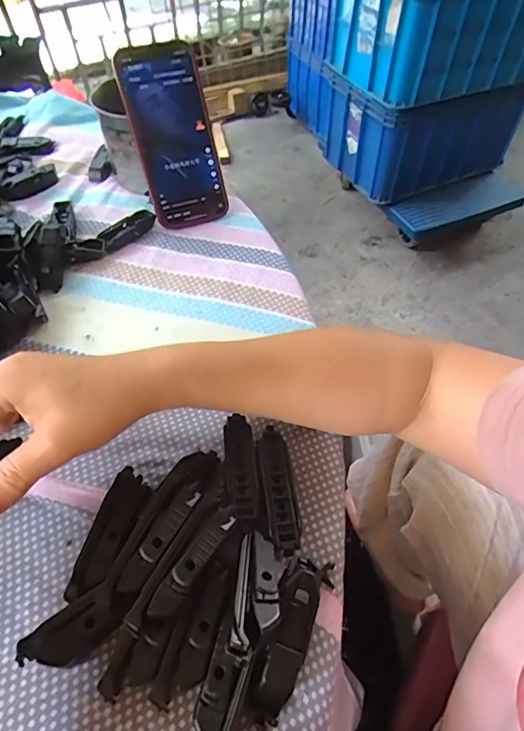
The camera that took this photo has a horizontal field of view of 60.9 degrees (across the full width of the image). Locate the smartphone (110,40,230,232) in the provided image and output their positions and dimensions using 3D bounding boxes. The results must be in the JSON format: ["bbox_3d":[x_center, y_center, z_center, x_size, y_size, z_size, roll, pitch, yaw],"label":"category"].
[{"bbox_3d":[-0.087,-0.221,0.436,0.073,0.159,0.012,-17,20,-11],"label":"smartphone"}]

